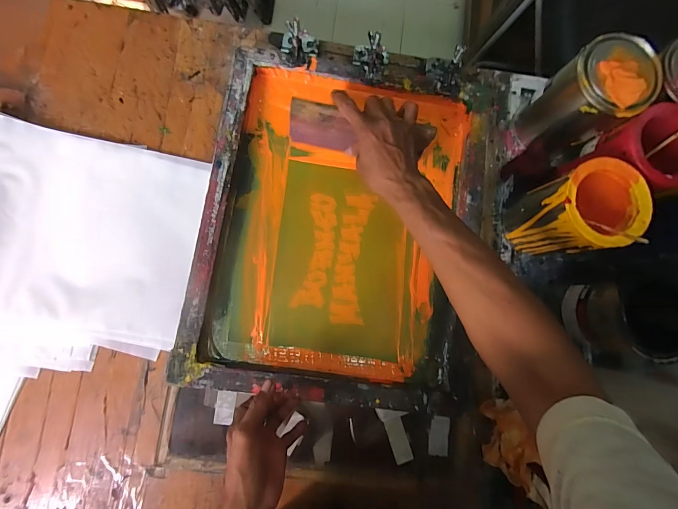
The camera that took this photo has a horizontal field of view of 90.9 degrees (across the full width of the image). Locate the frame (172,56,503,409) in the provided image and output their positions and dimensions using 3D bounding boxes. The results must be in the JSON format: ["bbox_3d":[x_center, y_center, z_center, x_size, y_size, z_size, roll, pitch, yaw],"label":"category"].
[{"bbox_3d":[0.018,-0.039,0.489,0.417,0.059,0.479,9,83,-5],"label":"frame"}]

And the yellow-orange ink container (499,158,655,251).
[{"bbox_3d":[0.326,-0.056,0.476,0.107,0.142,0.111,-3,84,-5],"label":"yellow-orange ink container"}]

